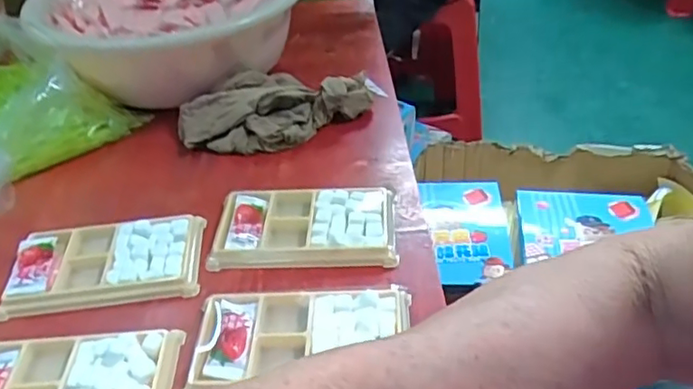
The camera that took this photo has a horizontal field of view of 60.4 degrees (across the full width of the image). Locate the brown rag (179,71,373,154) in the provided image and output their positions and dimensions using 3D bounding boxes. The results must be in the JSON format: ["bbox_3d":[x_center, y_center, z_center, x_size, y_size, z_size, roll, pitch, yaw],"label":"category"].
[{"bbox_3d":[-0.065,-0.083,0.563,0.182,0.041,0.092,-21,42,-18],"label":"brown rag"}]

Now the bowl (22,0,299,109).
[{"bbox_3d":[-0.182,-0.185,0.650,0.265,0.102,0.249,-3,40,2],"label":"bowl"}]

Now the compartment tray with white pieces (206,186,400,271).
[{"bbox_3d":[-0.032,0.022,0.454,0.136,0.013,0.076,-2,40,3],"label":"compartment tray with white pieces"}]

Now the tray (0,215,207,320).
[{"bbox_3d":[-0.176,0.047,0.437,0.133,0.014,0.076,-8,40,-4],"label":"tray"}]

